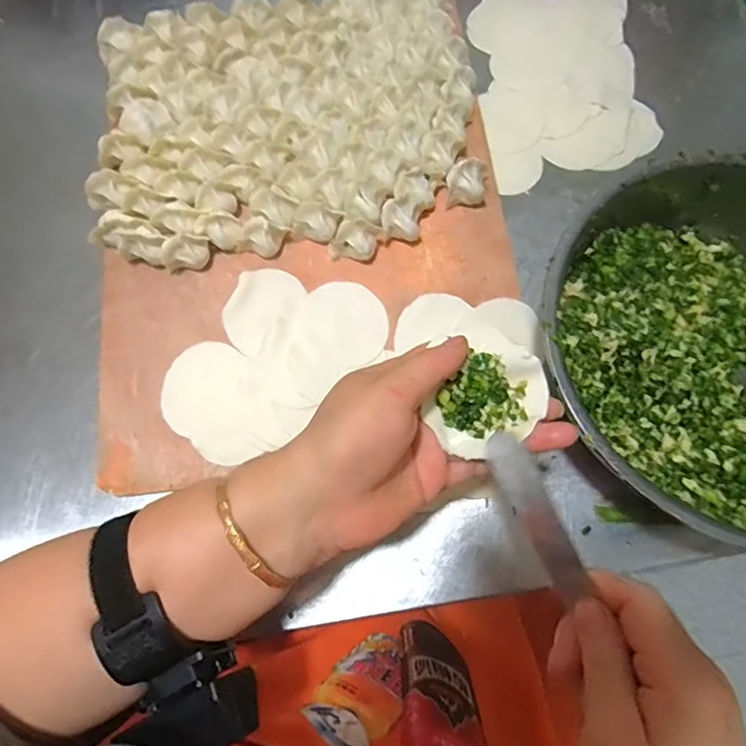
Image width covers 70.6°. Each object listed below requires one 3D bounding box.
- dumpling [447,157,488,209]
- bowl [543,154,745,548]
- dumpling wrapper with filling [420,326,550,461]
[{"bbox_3d":[0.083,-0.167,0.463,0.034,0.034,0.036,0,73,1],"label":"dumpling"},{"bbox_3d":[0.265,-0.016,0.382,0.253,0.095,0.264,0,73,1],"label":"bowl"},{"bbox_3d":[0.064,0.014,0.297,0.056,0.013,0.066,40,81,9],"label":"dumpling wrapper with filling"}]

